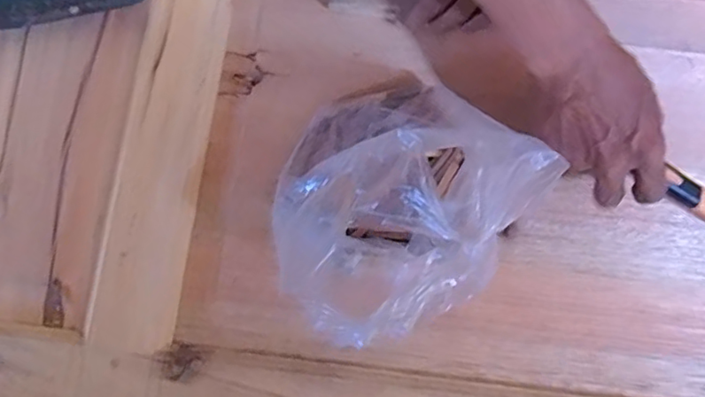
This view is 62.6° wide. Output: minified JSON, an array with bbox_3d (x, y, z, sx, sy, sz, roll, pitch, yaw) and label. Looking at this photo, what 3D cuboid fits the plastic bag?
[{"bbox_3d":[0.023,-0.008,0.418,0.180,0.145,0.177,-29,79,-5],"label":"plastic bag"}]

